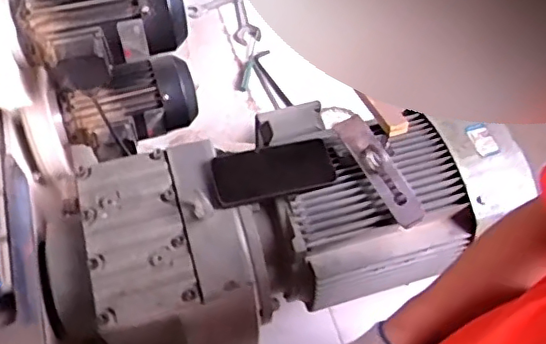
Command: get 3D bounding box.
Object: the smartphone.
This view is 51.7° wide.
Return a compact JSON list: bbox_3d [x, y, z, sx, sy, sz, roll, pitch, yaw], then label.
[{"bbox_3d":[0.001,-0.002,0.750,0.159,0.014,0.076,-14,62,-9],"label":"smartphone"}]

